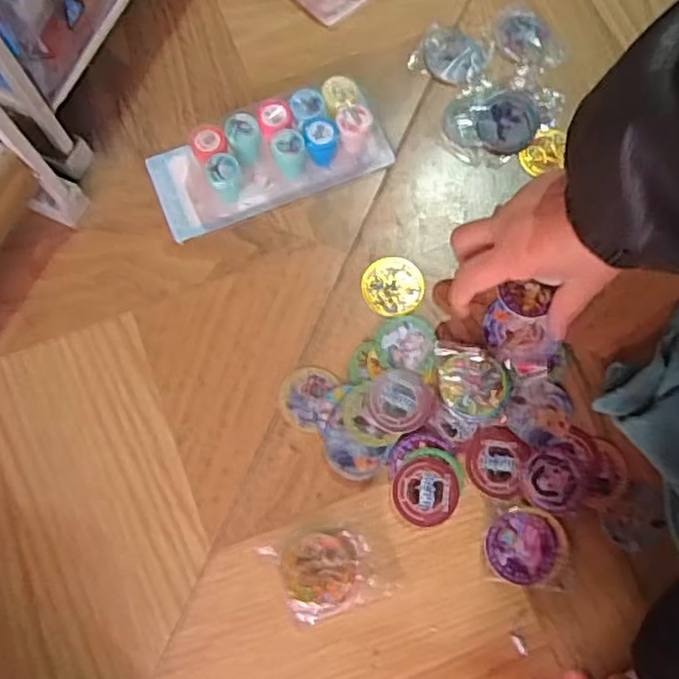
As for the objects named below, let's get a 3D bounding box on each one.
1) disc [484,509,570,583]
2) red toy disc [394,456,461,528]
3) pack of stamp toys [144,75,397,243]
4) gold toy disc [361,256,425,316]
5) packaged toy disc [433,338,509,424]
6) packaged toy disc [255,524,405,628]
[{"bbox_3d":[0.124,0.135,0.452,0.053,0.012,0.047,3,75,1],"label":"disc"},{"bbox_3d":[0.059,0.102,0.460,0.044,0.007,0.044,0,75,0],"label":"red toy disc"},{"bbox_3d":[-0.053,-0.142,0.516,0.177,0.040,0.072,-20,76,-5],"label":"pack of stamp toys"},{"bbox_3d":[0.040,-0.040,0.508,0.045,0.004,0.043,0,75,0],"label":"gold toy disc"},{"bbox_3d":[0.092,0.029,0.481,0.048,0.009,0.057,-2,75,0],"label":"packaged toy disc"},{"bbox_3d":[-0.006,0.148,0.443,0.070,0.015,0.059,-24,76,-6],"label":"packaged toy disc"}]

